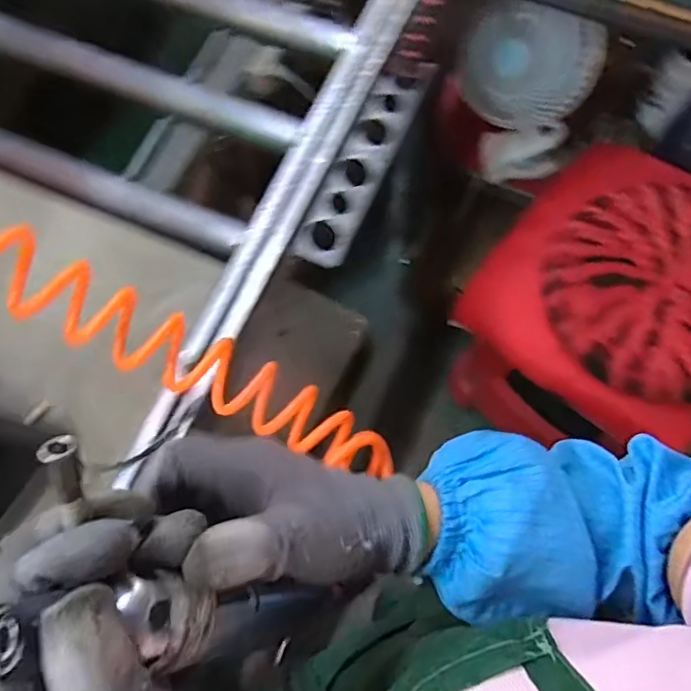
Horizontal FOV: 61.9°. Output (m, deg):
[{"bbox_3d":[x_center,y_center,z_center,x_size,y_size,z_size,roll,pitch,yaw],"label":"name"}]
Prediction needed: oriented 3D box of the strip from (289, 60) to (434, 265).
[{"bbox_3d":[0.023,-0.216,0.673,0.058,0.024,0.275,23,74,9],"label":"strip"}]

